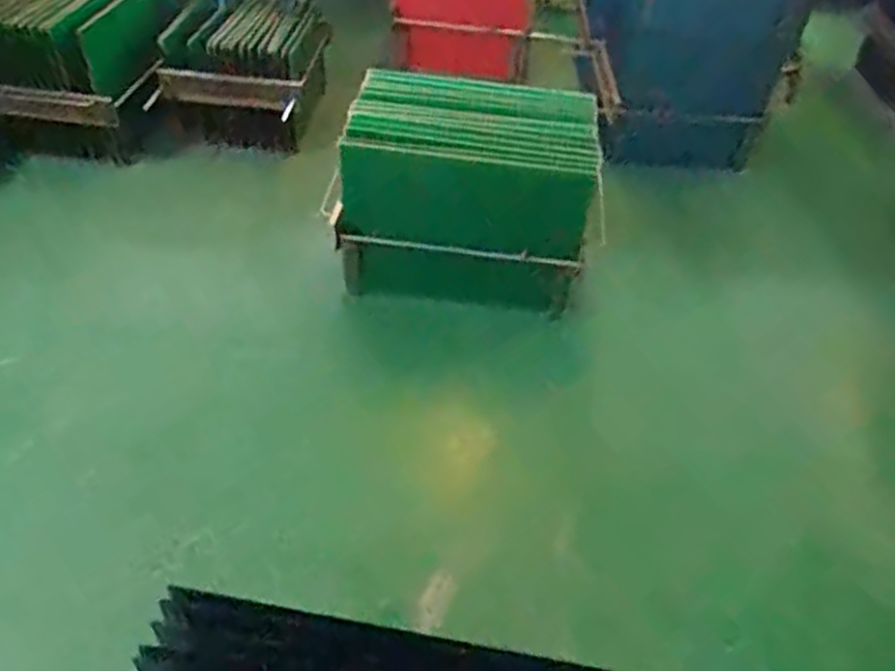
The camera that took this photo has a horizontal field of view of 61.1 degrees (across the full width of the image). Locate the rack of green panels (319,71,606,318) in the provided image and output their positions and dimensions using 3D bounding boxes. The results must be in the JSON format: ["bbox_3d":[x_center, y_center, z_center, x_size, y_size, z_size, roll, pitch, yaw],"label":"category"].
[{"bbox_3d":[0.046,-0.335,1.854,0.618,0.458,0.310,2,42,-1],"label":"rack of green panels"}]

